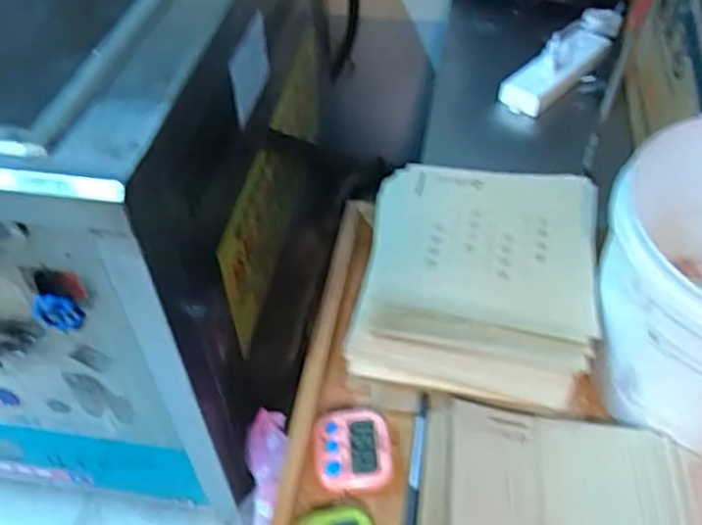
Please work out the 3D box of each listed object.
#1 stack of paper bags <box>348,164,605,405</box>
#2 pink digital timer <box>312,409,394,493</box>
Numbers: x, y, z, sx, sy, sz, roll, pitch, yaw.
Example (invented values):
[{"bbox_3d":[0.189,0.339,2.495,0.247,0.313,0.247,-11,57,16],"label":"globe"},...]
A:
[{"bbox_3d":[0.106,0.008,0.558,0.187,0.055,0.211,7,49,8],"label":"stack of paper bags"},{"bbox_3d":[0.001,0.149,0.520,0.060,0.023,0.064,-1,48,1],"label":"pink digital timer"}]

